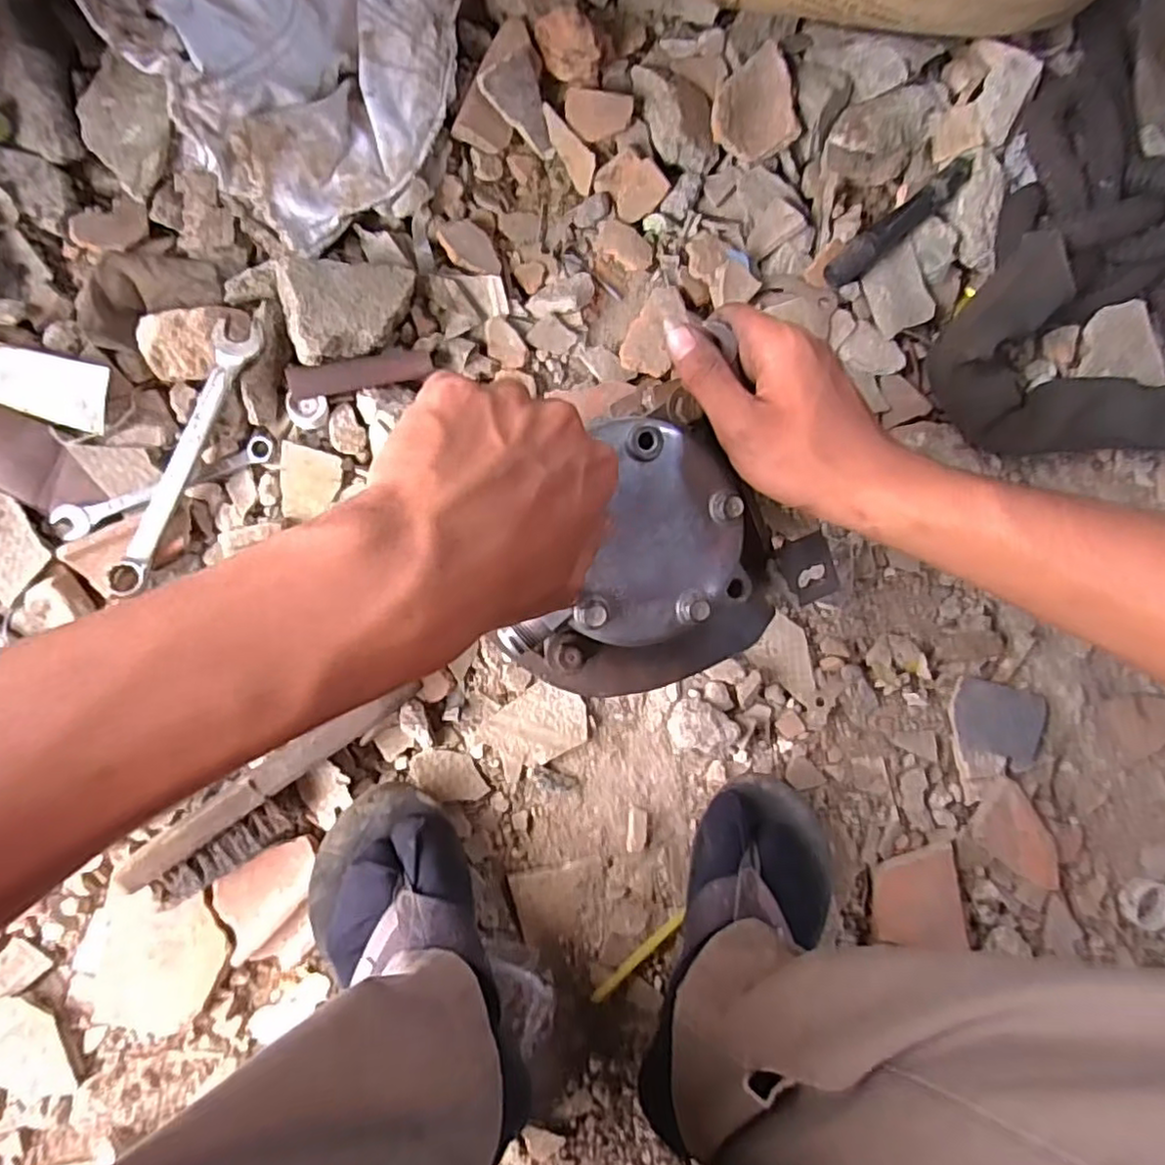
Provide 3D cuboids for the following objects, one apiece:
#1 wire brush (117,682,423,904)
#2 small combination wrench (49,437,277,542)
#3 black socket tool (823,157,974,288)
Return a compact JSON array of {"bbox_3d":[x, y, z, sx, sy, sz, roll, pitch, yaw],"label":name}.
[{"bbox_3d":[-0.210,0.151,0.474,0.219,0.028,0.053,-35,93,-5],"label":"wire brush"},{"bbox_3d":[-0.297,-0.069,0.482,0.152,0.009,0.024,-22,92,-6],"label":"small combination wrench"},{"bbox_3d":[0.253,-0.287,0.536,0.143,0.023,0.024,-40,93,-5],"label":"black socket tool"}]

